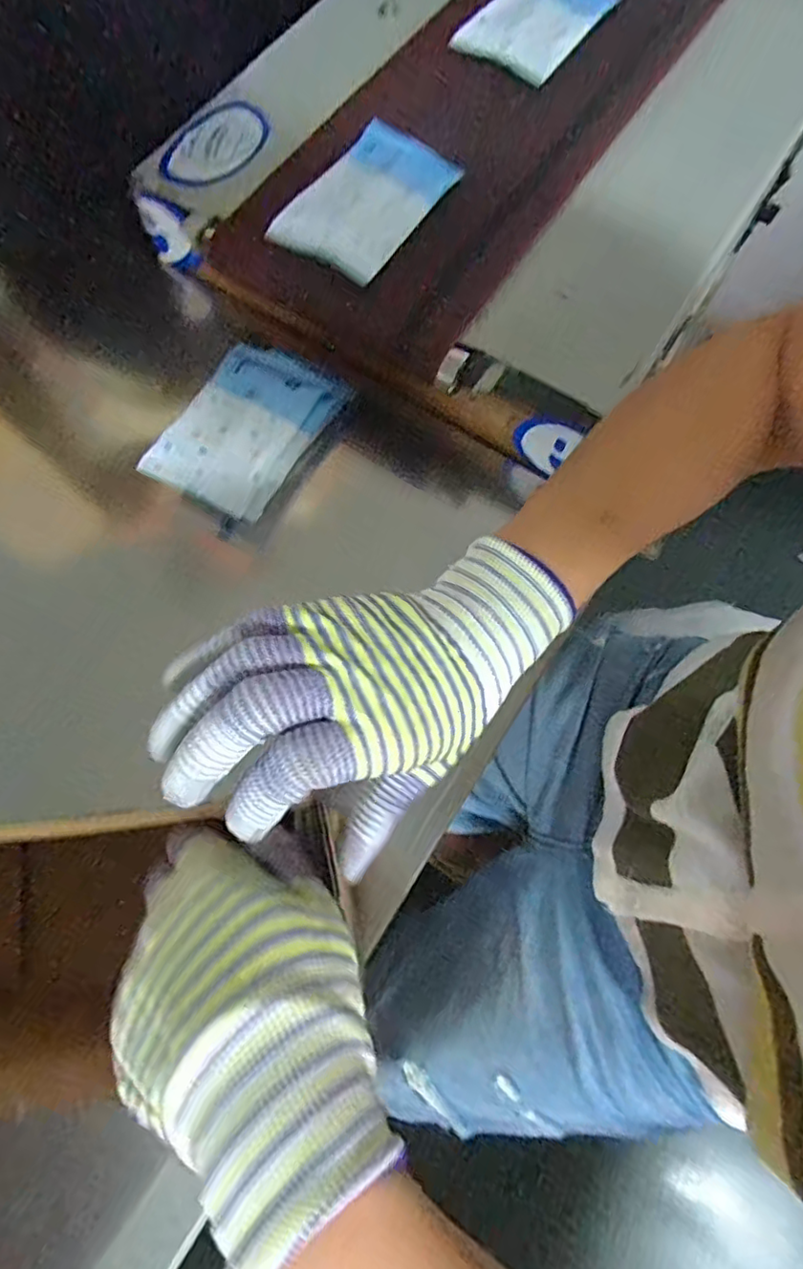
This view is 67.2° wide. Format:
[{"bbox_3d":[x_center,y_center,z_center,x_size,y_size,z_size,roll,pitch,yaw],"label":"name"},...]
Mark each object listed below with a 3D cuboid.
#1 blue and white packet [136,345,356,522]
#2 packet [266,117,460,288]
[{"bbox_3d":[-0.112,-0.158,0.453,0.083,0.031,0.147,30,75,8],"label":"blue and white packet"},{"bbox_3d":[-0.024,-0.312,0.432,0.080,0.012,0.145,31,76,9],"label":"packet"}]

